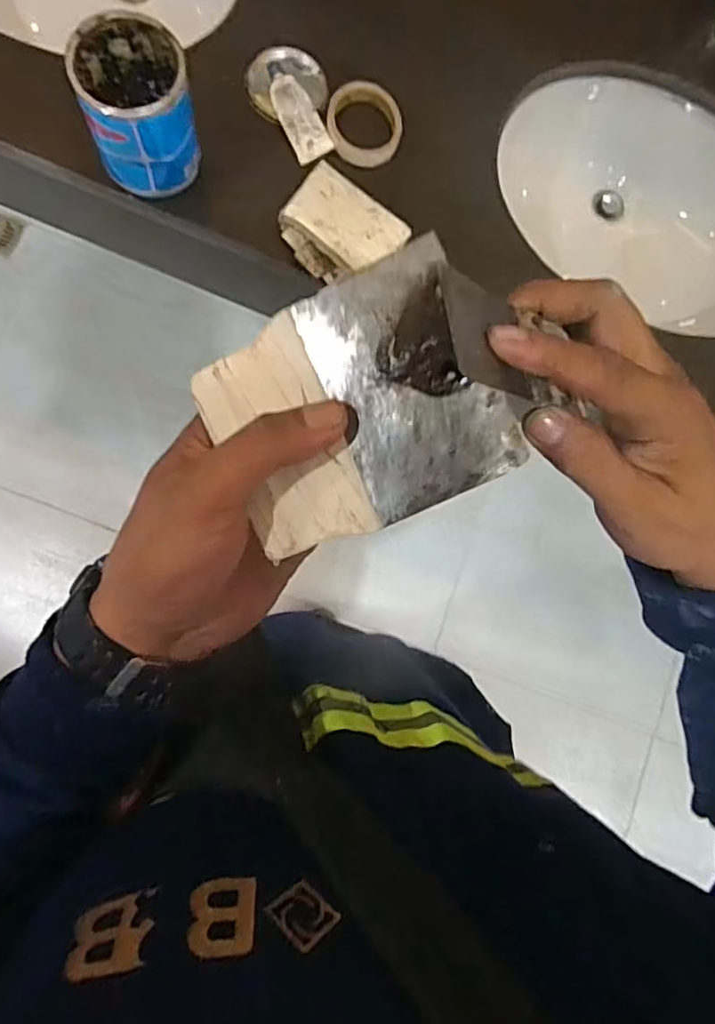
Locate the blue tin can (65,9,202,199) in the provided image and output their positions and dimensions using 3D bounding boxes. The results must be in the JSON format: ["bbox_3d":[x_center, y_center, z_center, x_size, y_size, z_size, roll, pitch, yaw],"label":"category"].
[{"bbox_3d":[-0.223,-0.413,0.639,0.102,0.114,0.111,1,84,-8],"label":"blue tin can"}]

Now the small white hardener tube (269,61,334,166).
[{"bbox_3d":[-0.071,-0.466,0.720,0.045,0.016,0.114,-28,89,-10],"label":"small white hardener tube"}]

